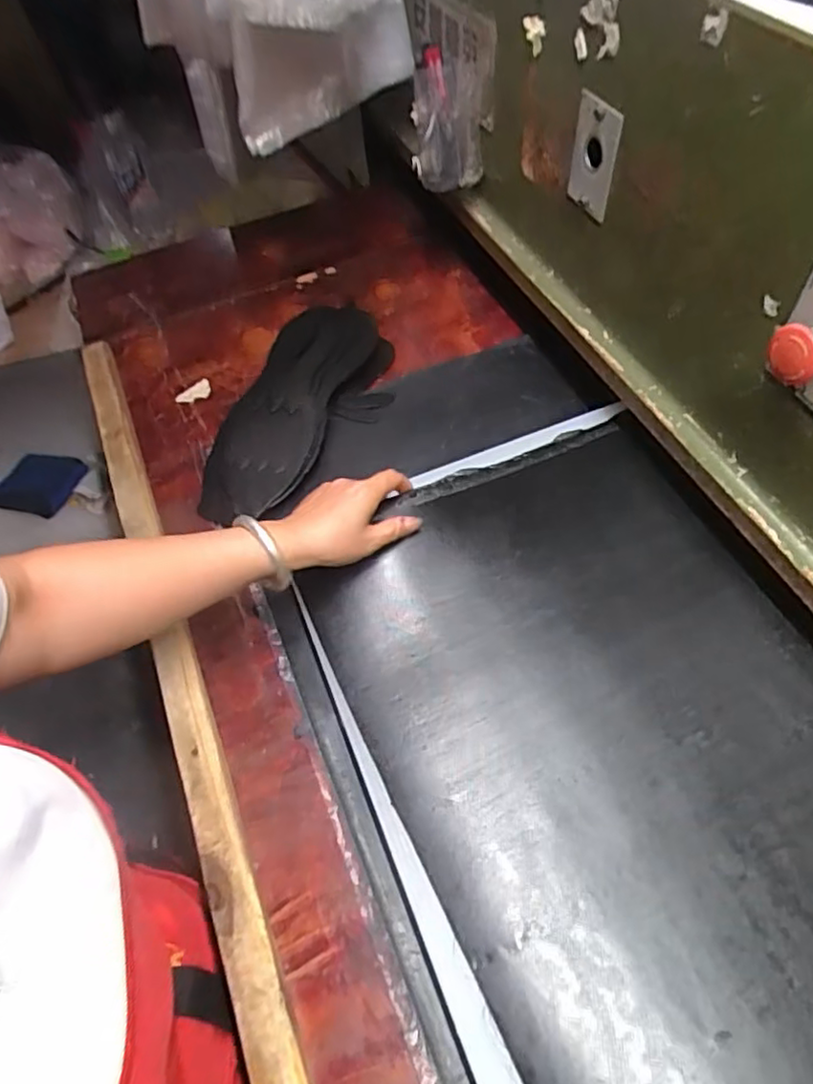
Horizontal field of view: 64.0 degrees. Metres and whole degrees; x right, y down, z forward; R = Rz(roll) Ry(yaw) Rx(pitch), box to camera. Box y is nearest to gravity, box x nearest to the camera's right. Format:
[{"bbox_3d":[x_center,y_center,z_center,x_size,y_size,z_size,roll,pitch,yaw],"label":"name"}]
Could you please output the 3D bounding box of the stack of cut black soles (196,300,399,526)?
[{"bbox_3d":[-0.118,-0.167,0.735,0.160,0.049,0.345,17,58,15],"label":"stack of cut black soles"}]

